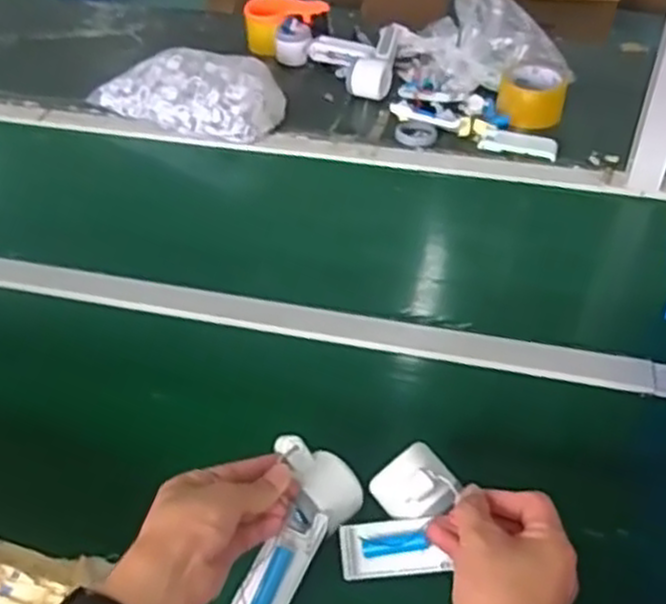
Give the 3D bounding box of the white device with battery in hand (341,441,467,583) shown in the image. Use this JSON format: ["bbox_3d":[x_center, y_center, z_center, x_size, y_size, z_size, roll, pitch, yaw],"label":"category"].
[{"bbox_3d":[0.044,0.163,0.591,0.109,0.040,0.093,-17,71,20],"label":"white device with battery in hand"}]

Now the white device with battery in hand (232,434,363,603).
[{"bbox_3d":[-0.036,0.184,0.586,0.063,0.049,0.151,18,64,23],"label":"white device with battery in hand"}]

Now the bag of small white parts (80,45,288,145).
[{"bbox_3d":[-0.210,-0.312,1.124,0.296,0.070,0.139,21,47,23],"label":"bag of small white parts"}]

